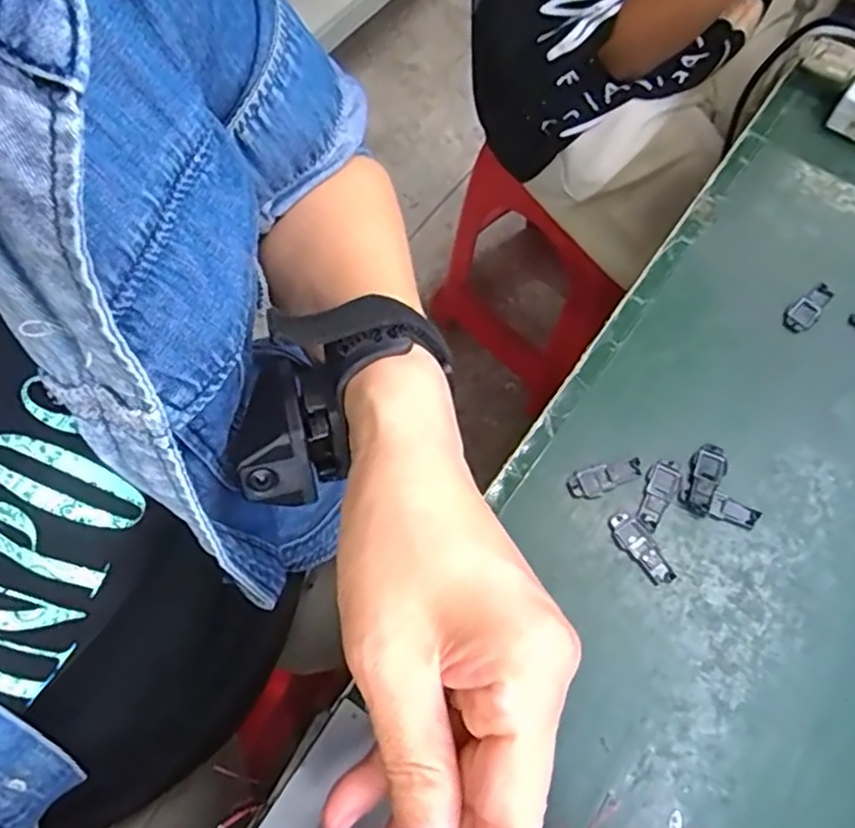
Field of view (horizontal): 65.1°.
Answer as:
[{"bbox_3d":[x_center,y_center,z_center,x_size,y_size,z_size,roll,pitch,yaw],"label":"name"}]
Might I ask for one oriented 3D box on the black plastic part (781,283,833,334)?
[{"bbox_3d":[0.230,-0.063,0.403,0.037,0.007,0.017,-33,71,-14],"label":"black plastic part"}]

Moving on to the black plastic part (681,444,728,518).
[{"bbox_3d":[0.146,0.034,0.353,0.017,0.004,0.041,28,69,12],"label":"black plastic part"}]

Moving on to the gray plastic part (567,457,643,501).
[{"bbox_3d":[0.094,0.034,0.354,0.040,0.004,0.016,-19,68,-8],"label":"gray plastic part"}]

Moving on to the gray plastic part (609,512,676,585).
[{"bbox_3d":[0.108,0.068,0.338,0.016,0.004,0.040,-29,70,-12],"label":"gray plastic part"}]

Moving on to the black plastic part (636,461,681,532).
[{"bbox_3d":[0.122,0.042,0.351,0.016,0.004,0.039,20,68,8],"label":"black plastic part"}]

